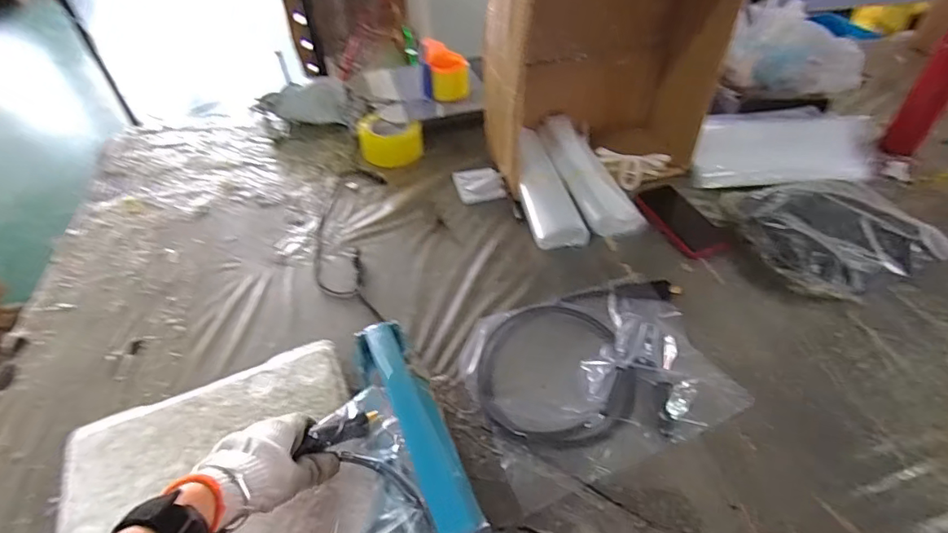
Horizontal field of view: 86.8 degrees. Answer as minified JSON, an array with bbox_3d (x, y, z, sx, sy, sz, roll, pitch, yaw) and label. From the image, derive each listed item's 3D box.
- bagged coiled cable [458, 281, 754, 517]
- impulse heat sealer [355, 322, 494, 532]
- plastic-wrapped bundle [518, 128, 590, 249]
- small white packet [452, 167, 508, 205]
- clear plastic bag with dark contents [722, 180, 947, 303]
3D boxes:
[{"bbox_3d":[0.151,0.126,0.640,0.306,0.027,0.243,-17,46,-15],"label":"bagged coiled cable"},{"bbox_3d":[-0.044,0.176,0.437,0.063,0.134,0.357,-17,49,-15],"label":"impulse heat sealer"},{"bbox_3d":[0.118,-0.148,0.871,0.090,0.030,0.263,-8,58,-6],"label":"plastic-wrapped bundle"},{"bbox_3d":[0.008,-0.156,0.918,0.080,0.025,0.095,-10,45,-8],"label":"small white packet"},{"bbox_3d":[0.551,-0.060,0.781,0.257,0.065,0.219,-13,45,-11],"label":"clear plastic bag with dark contents"}]

